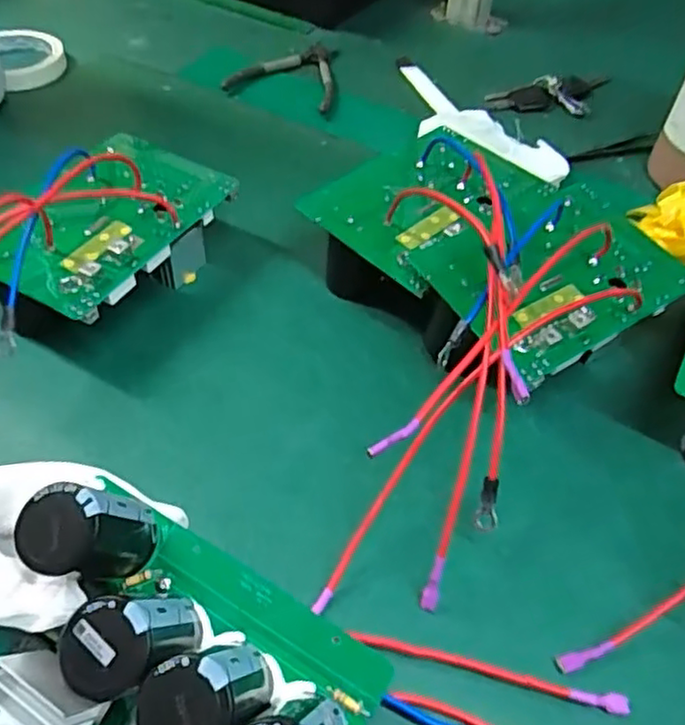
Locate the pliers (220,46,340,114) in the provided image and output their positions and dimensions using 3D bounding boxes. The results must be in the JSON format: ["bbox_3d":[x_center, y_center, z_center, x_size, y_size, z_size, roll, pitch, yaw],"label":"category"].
[{"bbox_3d":[-0.045,-0.301,0.671,0.102,0.013,0.136,16,51,10],"label":"pliers"}]

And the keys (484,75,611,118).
[{"bbox_3d":[0.218,-0.271,0.664,0.140,0.020,0.048,-13,52,-14],"label":"keys"}]

